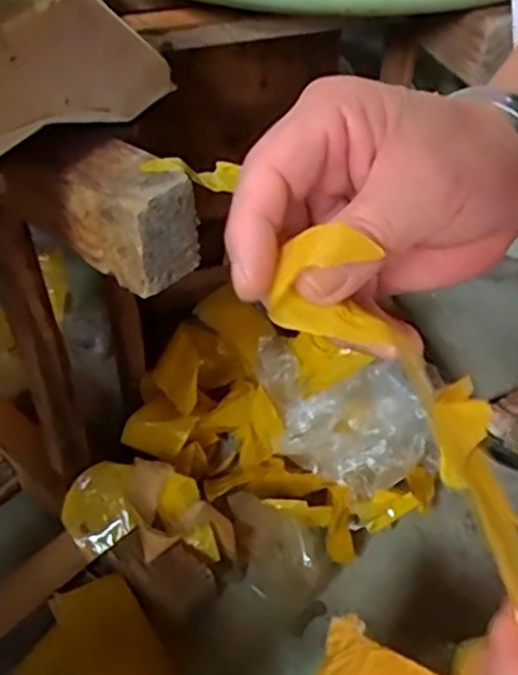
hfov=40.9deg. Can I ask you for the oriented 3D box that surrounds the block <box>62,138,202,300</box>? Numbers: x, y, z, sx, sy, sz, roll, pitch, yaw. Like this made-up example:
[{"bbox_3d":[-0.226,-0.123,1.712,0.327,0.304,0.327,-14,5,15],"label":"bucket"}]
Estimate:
[{"bbox_3d":[-0.060,-0.055,0.321,0.055,0.050,0.042,25,49,25],"label":"block"}]

